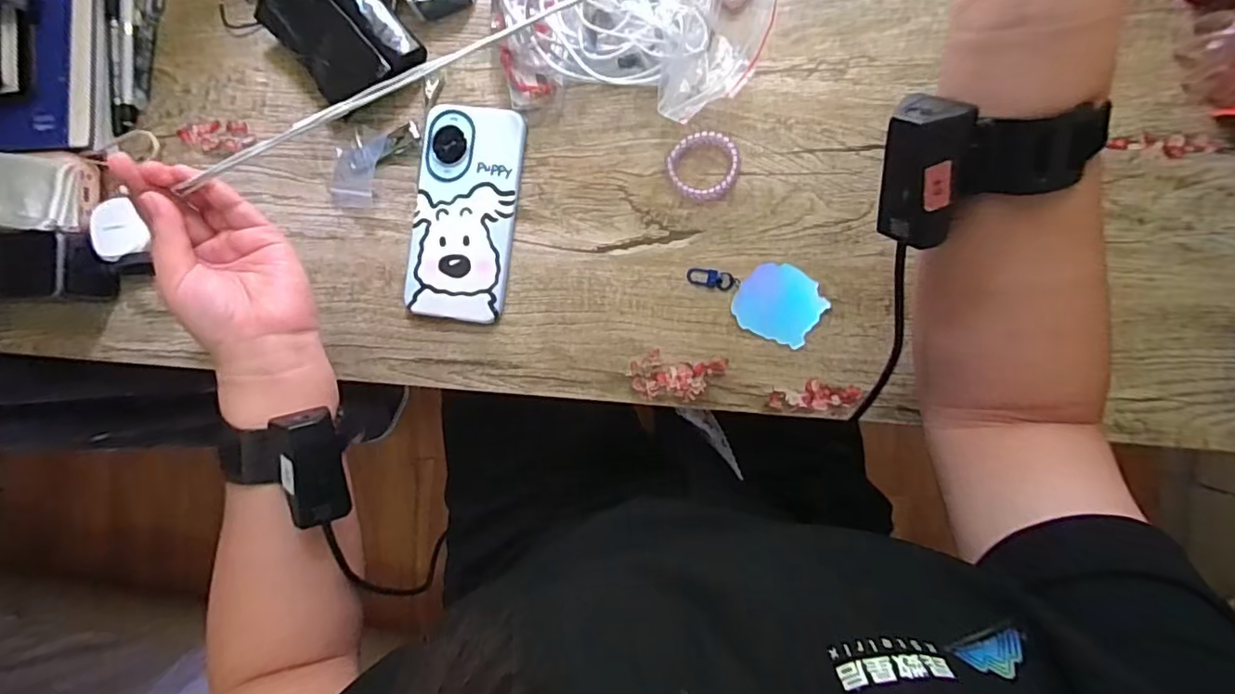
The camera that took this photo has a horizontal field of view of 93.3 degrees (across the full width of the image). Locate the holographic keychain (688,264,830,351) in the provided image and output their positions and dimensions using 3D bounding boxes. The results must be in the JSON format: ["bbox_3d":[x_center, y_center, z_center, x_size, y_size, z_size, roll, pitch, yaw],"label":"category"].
[{"bbox_3d":[0.102,-0.039,0.427,0.096,0.004,0.053,25,94,7],"label":"holographic keychain"}]

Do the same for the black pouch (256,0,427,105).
[{"bbox_3d":[-0.217,-0.247,0.452,0.082,0.044,0.123,-41,85,6],"label":"black pouch"}]

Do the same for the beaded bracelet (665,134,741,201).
[{"bbox_3d":[0.063,-0.133,0.430,0.051,0.008,0.051,0,91,8],"label":"beaded bracelet"}]

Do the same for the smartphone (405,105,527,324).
[{"bbox_3d":[-0.119,-0.103,0.453,0.080,0.012,0.161,7,92,8],"label":"smartphone"}]

